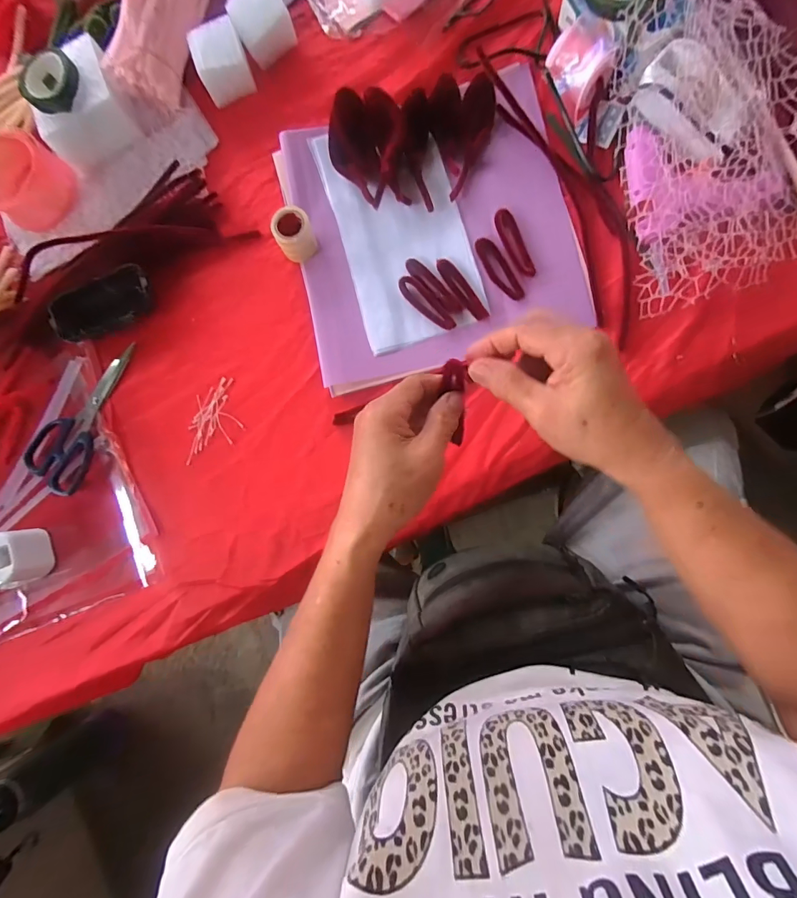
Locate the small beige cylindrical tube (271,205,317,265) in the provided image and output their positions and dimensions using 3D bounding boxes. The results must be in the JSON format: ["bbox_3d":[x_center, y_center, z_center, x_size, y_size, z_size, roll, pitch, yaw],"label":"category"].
[{"bbox_3d":[-0.102,-0.213,0.427,0.037,0.038,0.042,-34,83,5],"label":"small beige cylindrical tube"}]

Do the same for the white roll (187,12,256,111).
[{"bbox_3d":[-0.183,-0.402,0.444,0.055,0.045,0.047,-27,84,6],"label":"white roll"}]

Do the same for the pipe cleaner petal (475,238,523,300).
[{"bbox_3d":[0.097,-0.173,0.410,0.021,0.004,0.071,-27,84,6],"label":"pipe cleaner petal"}]

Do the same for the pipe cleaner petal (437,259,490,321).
[{"bbox_3d":[0.061,-0.156,0.414,0.016,0.004,0.073,-35,83,5],"label":"pipe cleaner petal"}]

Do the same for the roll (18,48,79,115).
[{"bbox_3d":[-0.356,-0.374,0.436,0.055,0.011,0.059,0,94,-3],"label":"roll"}]

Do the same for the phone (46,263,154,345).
[{"bbox_3d":[-0.313,-0.152,0.451,0.112,0.012,0.046,-23,108,7],"label":"phone"}]

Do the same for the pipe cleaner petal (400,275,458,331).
[{"bbox_3d":[0.028,-0.143,0.418,0.070,0.009,0.019,45,94,7],"label":"pipe cleaner petal"}]

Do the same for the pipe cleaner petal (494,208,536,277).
[{"bbox_3d":[0.113,-0.199,0.414,0.019,0.007,0.073,-22,85,6],"label":"pipe cleaner petal"}]

